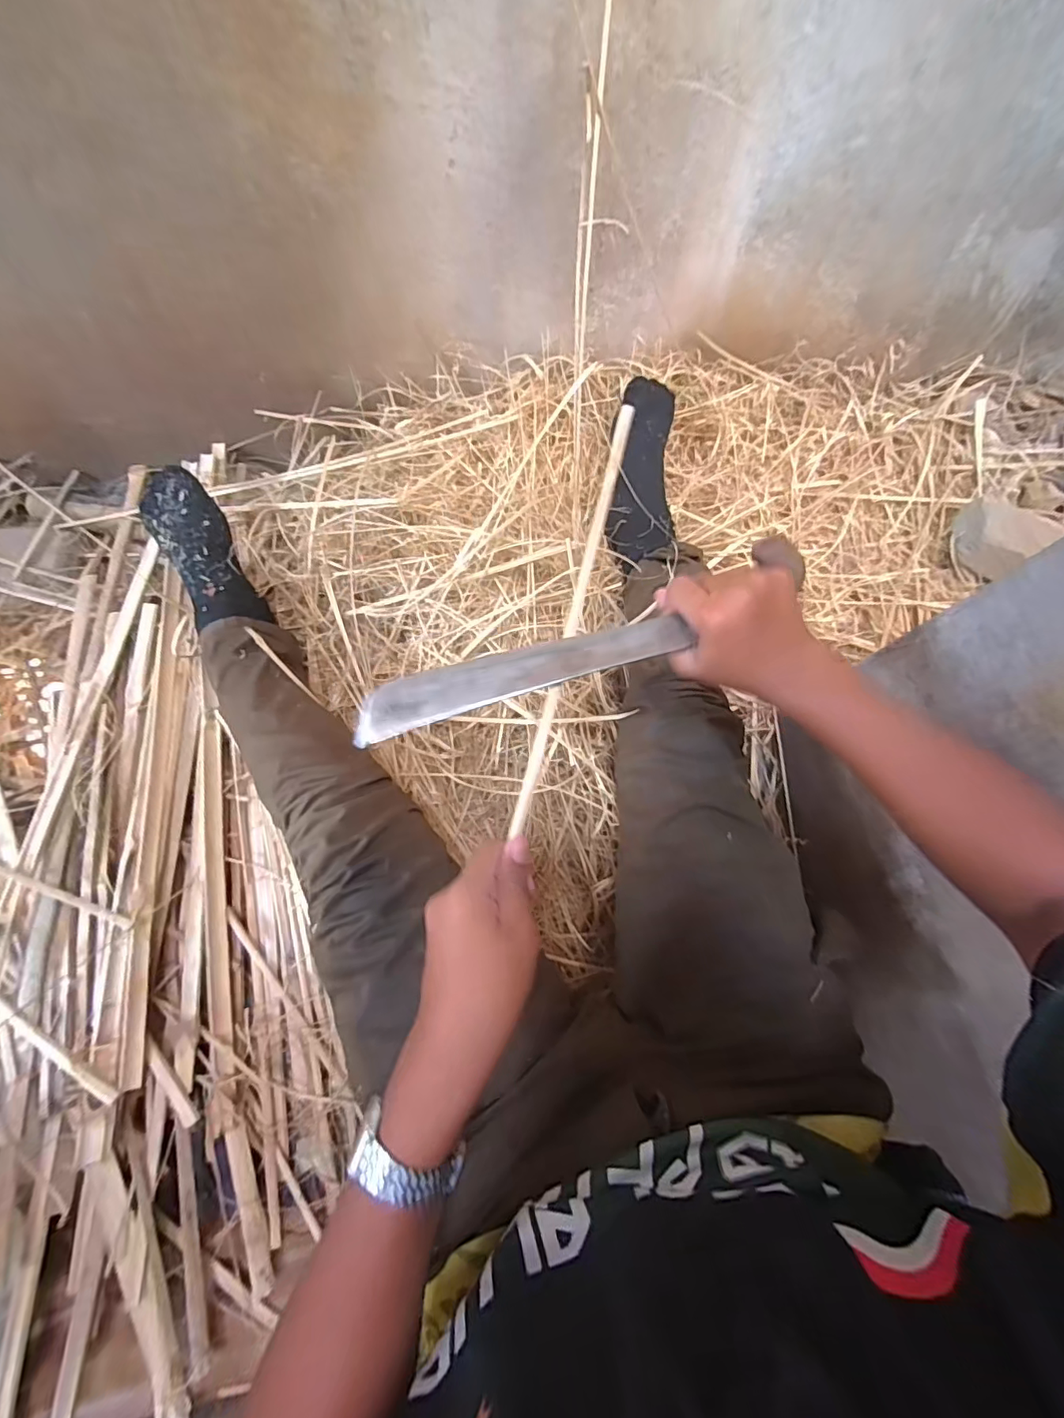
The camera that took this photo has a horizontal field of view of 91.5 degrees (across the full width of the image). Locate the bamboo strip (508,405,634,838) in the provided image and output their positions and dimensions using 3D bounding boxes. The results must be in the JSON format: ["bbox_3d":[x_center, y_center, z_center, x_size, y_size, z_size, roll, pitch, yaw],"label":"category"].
[{"bbox_3d":[0.033,-0.078,0.398,0.011,0.013,0.349,15,79,3],"label":"bamboo strip"}]

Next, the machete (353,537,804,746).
[{"bbox_3d":[0.057,-0.056,0.397,0.383,0.017,0.054,-21,74,-16],"label":"machete"}]

